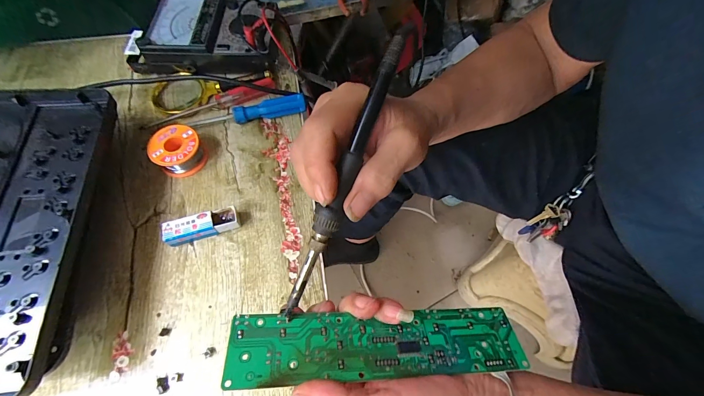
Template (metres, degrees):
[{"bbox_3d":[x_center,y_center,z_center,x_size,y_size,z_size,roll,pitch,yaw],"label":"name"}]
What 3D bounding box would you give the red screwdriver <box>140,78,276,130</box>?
[{"bbox_3d":[-0.179,-0.119,0.393,0.167,0.022,0.018,-22,66,-14],"label":"red screwdriver"}]

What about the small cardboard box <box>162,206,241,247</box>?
[{"bbox_3d":[-0.155,0.030,0.323,0.071,0.023,0.023,-15,65,-11],"label":"small cardboard box"}]

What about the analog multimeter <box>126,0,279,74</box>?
[{"bbox_3d":[-0.200,-0.230,0.424,0.194,0.058,0.115,-2,65,-3],"label":"analog multimeter"}]

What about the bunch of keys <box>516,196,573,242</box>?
[{"bbox_3d":[0.292,0.040,0.466,0.040,0.099,0.041,2,63,-3],"label":"bunch of keys"}]

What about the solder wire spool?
[{"bbox_3d":[-0.202,-0.055,0.357,0.052,0.029,0.055,2,63,-3],"label":"solder wire spool"}]

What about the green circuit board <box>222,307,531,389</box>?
[{"bbox_3d":[0.022,0.102,0.218,0.204,0.004,0.044,2,44,-10],"label":"green circuit board"}]

